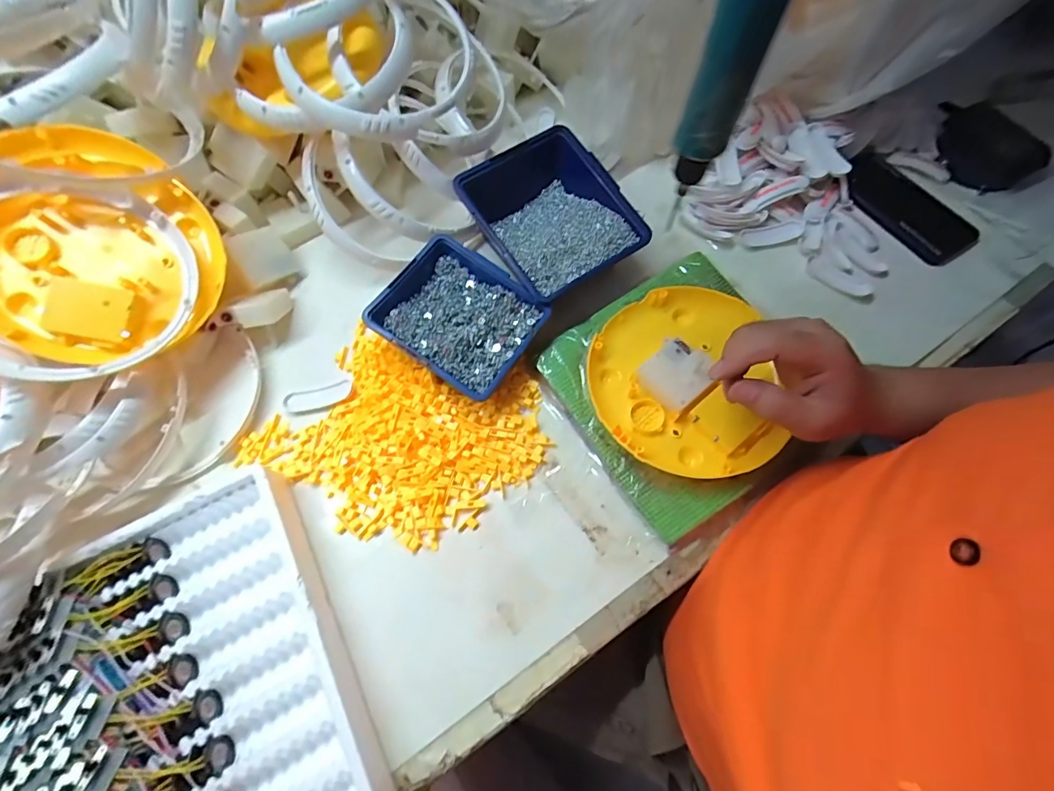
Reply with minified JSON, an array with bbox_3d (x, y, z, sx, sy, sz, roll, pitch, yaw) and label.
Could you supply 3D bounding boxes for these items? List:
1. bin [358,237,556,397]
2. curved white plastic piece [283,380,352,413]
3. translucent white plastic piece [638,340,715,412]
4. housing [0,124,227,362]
[{"bbox_3d":[-0.064,-0.073,0.433,0.136,0.051,0.118,31,71,13],"label":"bin"},{"bbox_3d":[-0.203,0.000,0.440,0.066,0.012,0.026,-11,68,-4],"label":"curved white plastic piece"},{"bbox_3d":[0.135,-0.021,0.404,0.051,0.019,0.056,42,74,16],"label":"translucent white plastic piece"},{"bbox_3d":[-0.381,-0.133,0.400,0.199,0.052,0.212,15,77,-16],"label":"housing"}]

